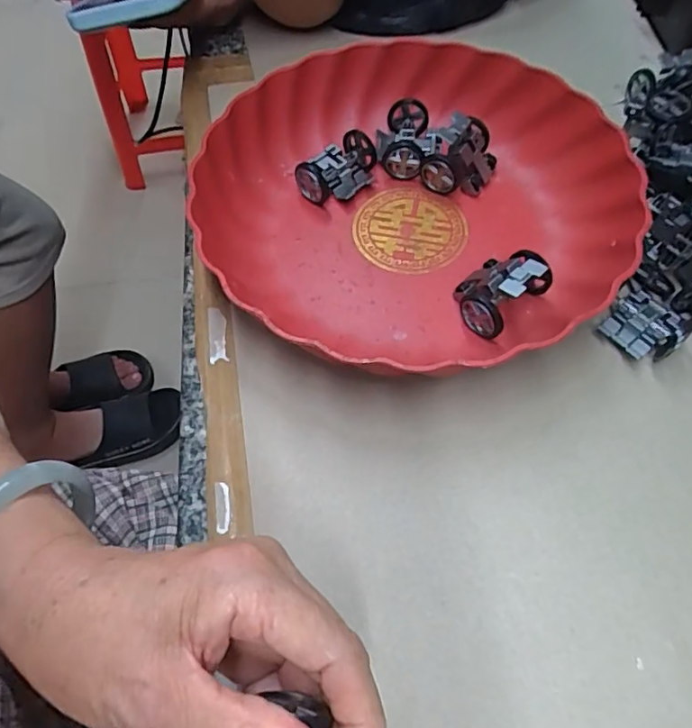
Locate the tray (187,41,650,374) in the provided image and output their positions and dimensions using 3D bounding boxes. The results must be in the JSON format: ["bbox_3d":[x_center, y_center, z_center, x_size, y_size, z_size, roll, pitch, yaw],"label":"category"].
[{"bbox_3d":[0.039,-0.097,0.335,0.245,0.049,0.243,-39,66,-17],"label":"tray"}]

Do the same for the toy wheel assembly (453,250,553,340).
[{"bbox_3d":[0.084,-0.044,0.310,0.048,0.032,0.038,-42,67,-19],"label":"toy wheel assembly"}]

